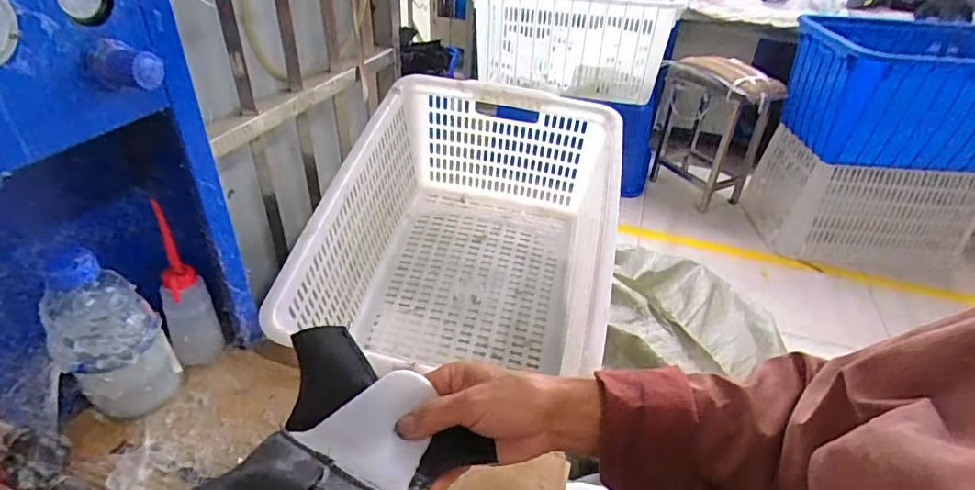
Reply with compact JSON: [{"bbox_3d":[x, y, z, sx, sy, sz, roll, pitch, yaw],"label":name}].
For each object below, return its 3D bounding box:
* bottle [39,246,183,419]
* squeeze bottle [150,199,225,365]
[{"bbox_3d":[-0.371,0.081,0.530,0.084,0.183,0.093,-25,45,-34],"label":"bottle"},{"bbox_3d":[-0.322,0.052,0.576,0.049,0.170,0.054,-20,42,-30],"label":"squeeze bottle"}]

